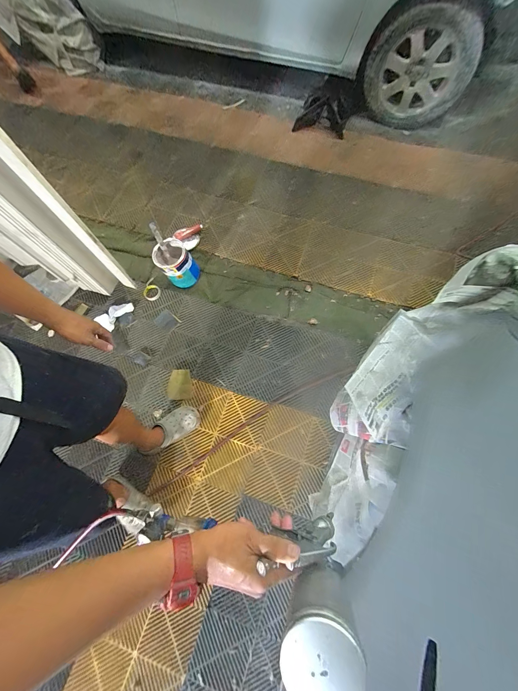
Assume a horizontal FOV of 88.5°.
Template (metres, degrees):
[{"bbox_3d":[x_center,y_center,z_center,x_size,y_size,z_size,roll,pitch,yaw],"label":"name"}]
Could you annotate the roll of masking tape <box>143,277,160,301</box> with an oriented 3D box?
[{"bbox_3d":[-0.577,-0.295,1.412,0.086,0.017,0.122,-30,73,-7],"label":"roll of masking tape"}]

